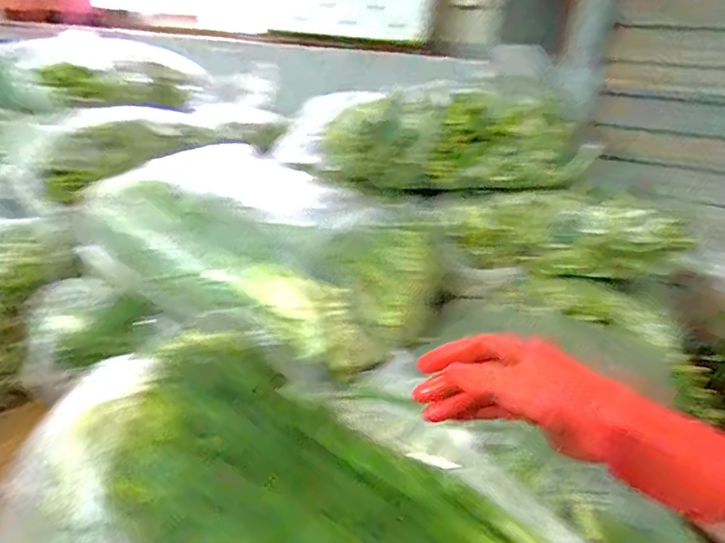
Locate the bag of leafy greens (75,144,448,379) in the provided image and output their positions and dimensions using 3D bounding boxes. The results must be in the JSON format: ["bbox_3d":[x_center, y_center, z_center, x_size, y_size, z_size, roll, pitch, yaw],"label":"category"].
[{"bbox_3d":[-0.170,-0.028,0.926,0.544,0.175,0.340,18,25,29],"label":"bag of leafy greens"}]

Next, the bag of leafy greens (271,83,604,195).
[{"bbox_3d":[0.158,-0.304,1.192,0.668,0.227,0.187,13,23,17],"label":"bag of leafy greens"}]

